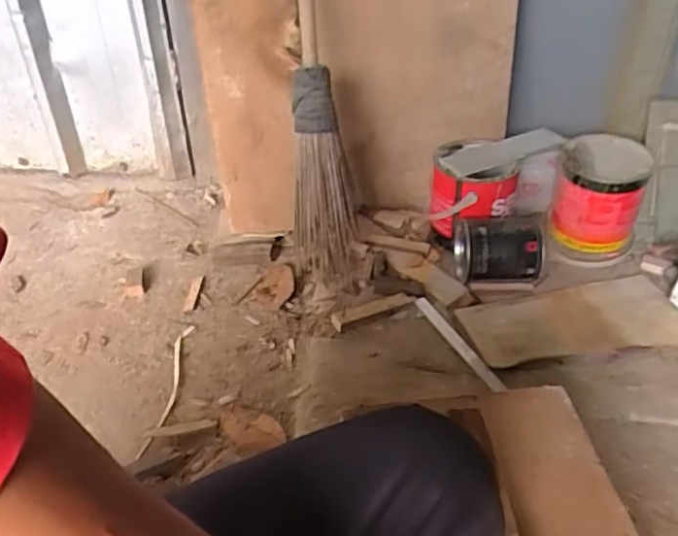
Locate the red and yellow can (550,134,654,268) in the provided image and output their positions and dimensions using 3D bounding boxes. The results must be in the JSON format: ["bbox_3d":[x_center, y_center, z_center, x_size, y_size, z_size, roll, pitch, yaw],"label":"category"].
[{"bbox_3d":[0.466,-0.126,1.150,0.152,0.157,0.180,10,39,19],"label":"red and yellow can"}]

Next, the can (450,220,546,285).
[{"bbox_3d":[0.271,-0.034,1.083,0.141,0.097,0.096,2,39,4],"label":"can"}]

